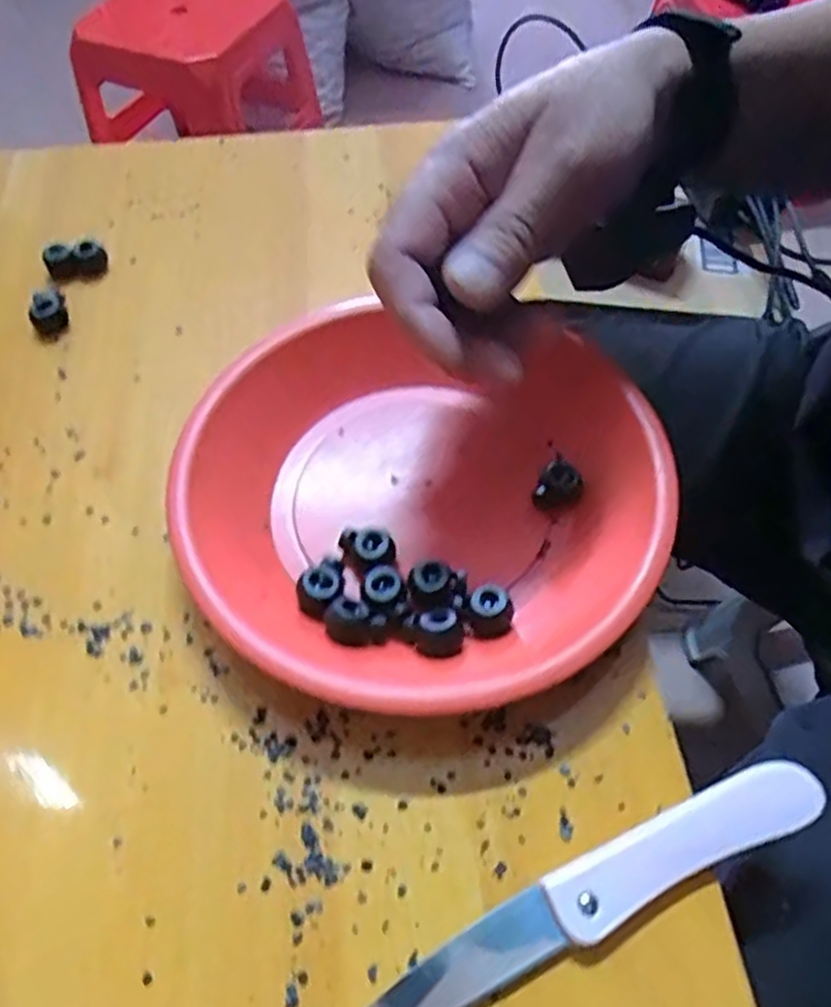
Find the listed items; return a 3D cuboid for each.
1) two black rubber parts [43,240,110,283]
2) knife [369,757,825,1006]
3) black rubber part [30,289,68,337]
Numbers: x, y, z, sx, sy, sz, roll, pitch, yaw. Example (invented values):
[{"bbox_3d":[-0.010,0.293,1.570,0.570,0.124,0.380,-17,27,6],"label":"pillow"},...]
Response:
[{"bbox_3d":[-0.186,-0.133,0.417,0.031,0.017,0.020,-31,61,-17],"label":"two black rubber parts"},{"bbox_3d":[0.055,0.124,0.240,0.165,0.009,0.022,-22,59,-12],"label":"knife"},{"bbox_3d":[-0.189,-0.097,0.391,0.013,0.019,0.019,-7,57,-3],"label":"black rubber part"}]

